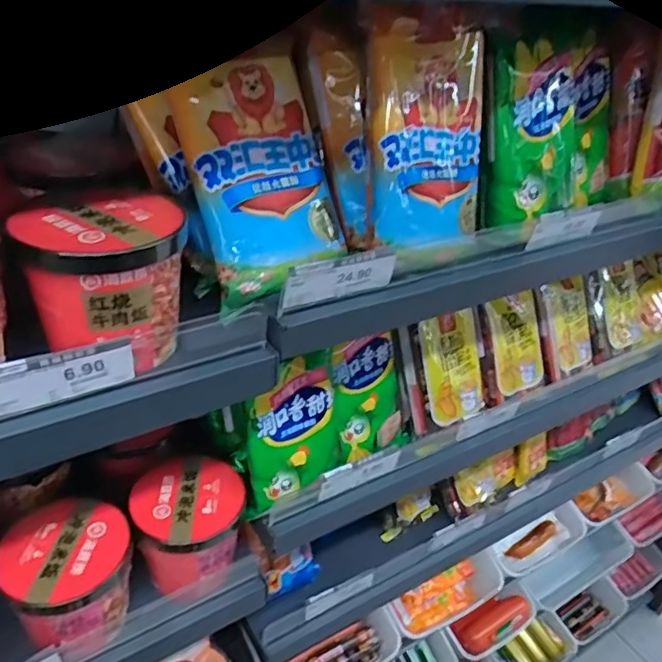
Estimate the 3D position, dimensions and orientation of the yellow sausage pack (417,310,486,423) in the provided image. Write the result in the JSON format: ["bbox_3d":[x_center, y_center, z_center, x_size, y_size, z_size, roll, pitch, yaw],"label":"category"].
[{"bbox_3d":[0.149,0.040,0.711,0.093,0.125,0.010,-18,12,-32],"label":"yellow sausage pack"}]

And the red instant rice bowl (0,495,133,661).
[{"bbox_3d":[-0.242,0.226,0.556,0.105,0.090,0.104,4,33,-2],"label":"red instant rice bowl"}]

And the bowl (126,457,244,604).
[{"bbox_3d":[-0.144,0.205,0.617,0.103,0.112,0.099,4,33,-2],"label":"bowl"}]

